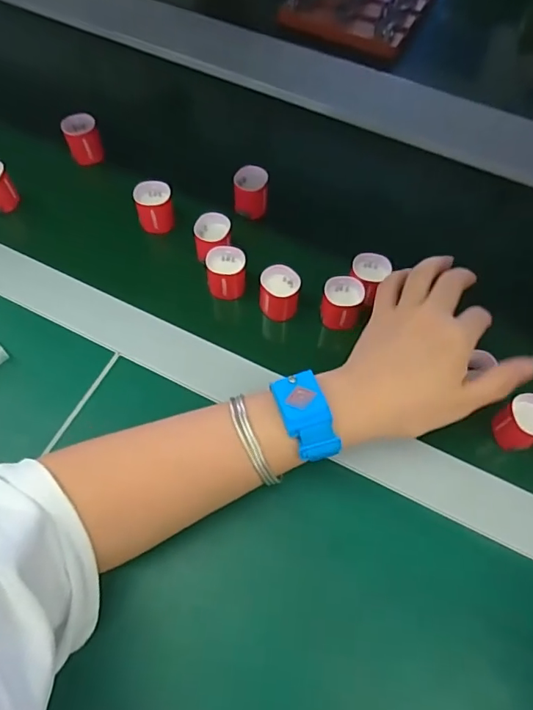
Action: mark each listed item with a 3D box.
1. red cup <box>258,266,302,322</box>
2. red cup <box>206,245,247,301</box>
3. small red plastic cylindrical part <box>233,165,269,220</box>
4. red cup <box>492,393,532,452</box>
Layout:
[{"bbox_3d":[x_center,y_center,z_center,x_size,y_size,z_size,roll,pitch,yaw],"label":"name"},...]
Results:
[{"bbox_3d":[0.011,-0.049,0.405,0.031,0.036,0.031,4,62,2],"label":"red cup"},{"bbox_3d":[-0.032,-0.067,0.411,0.030,0.036,0.028,0,62,0],"label":"red cup"},{"bbox_3d":[-0.014,-0.146,0.452,0.030,0.030,0.033,0,62,0],"label":"small red plastic cylindrical part"},{"bbox_3d":[0.180,0.048,0.351,0.028,0.033,0.030,0,62,0],"label":"red cup"}]

